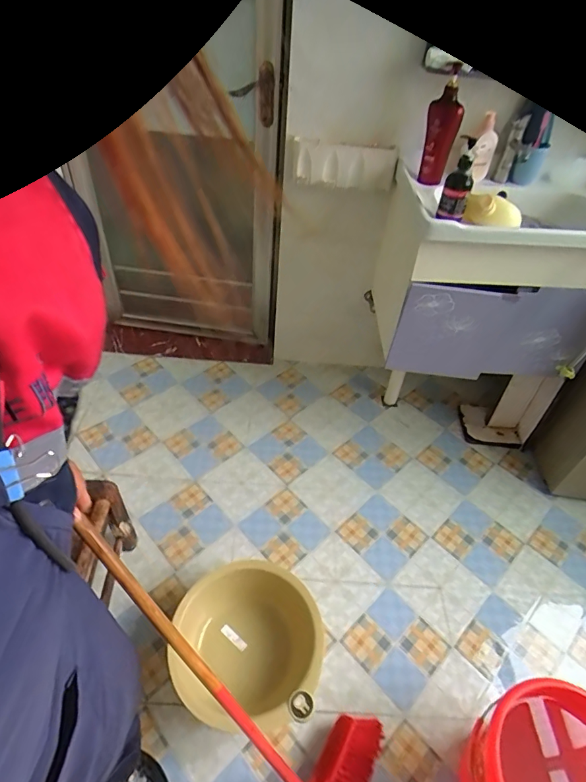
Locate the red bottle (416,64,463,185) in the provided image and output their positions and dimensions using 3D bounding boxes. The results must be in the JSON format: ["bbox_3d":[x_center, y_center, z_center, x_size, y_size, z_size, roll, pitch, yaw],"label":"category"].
[{"bbox_3d":[0.422,-0.736,1.232,0.081,0.294,0.102,11,11,8],"label":"red bottle"}]

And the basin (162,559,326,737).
[{"bbox_3d":[-0.100,0.590,1.011,0.338,0.162,0.335,2,44,-2],"label":"basin"}]

